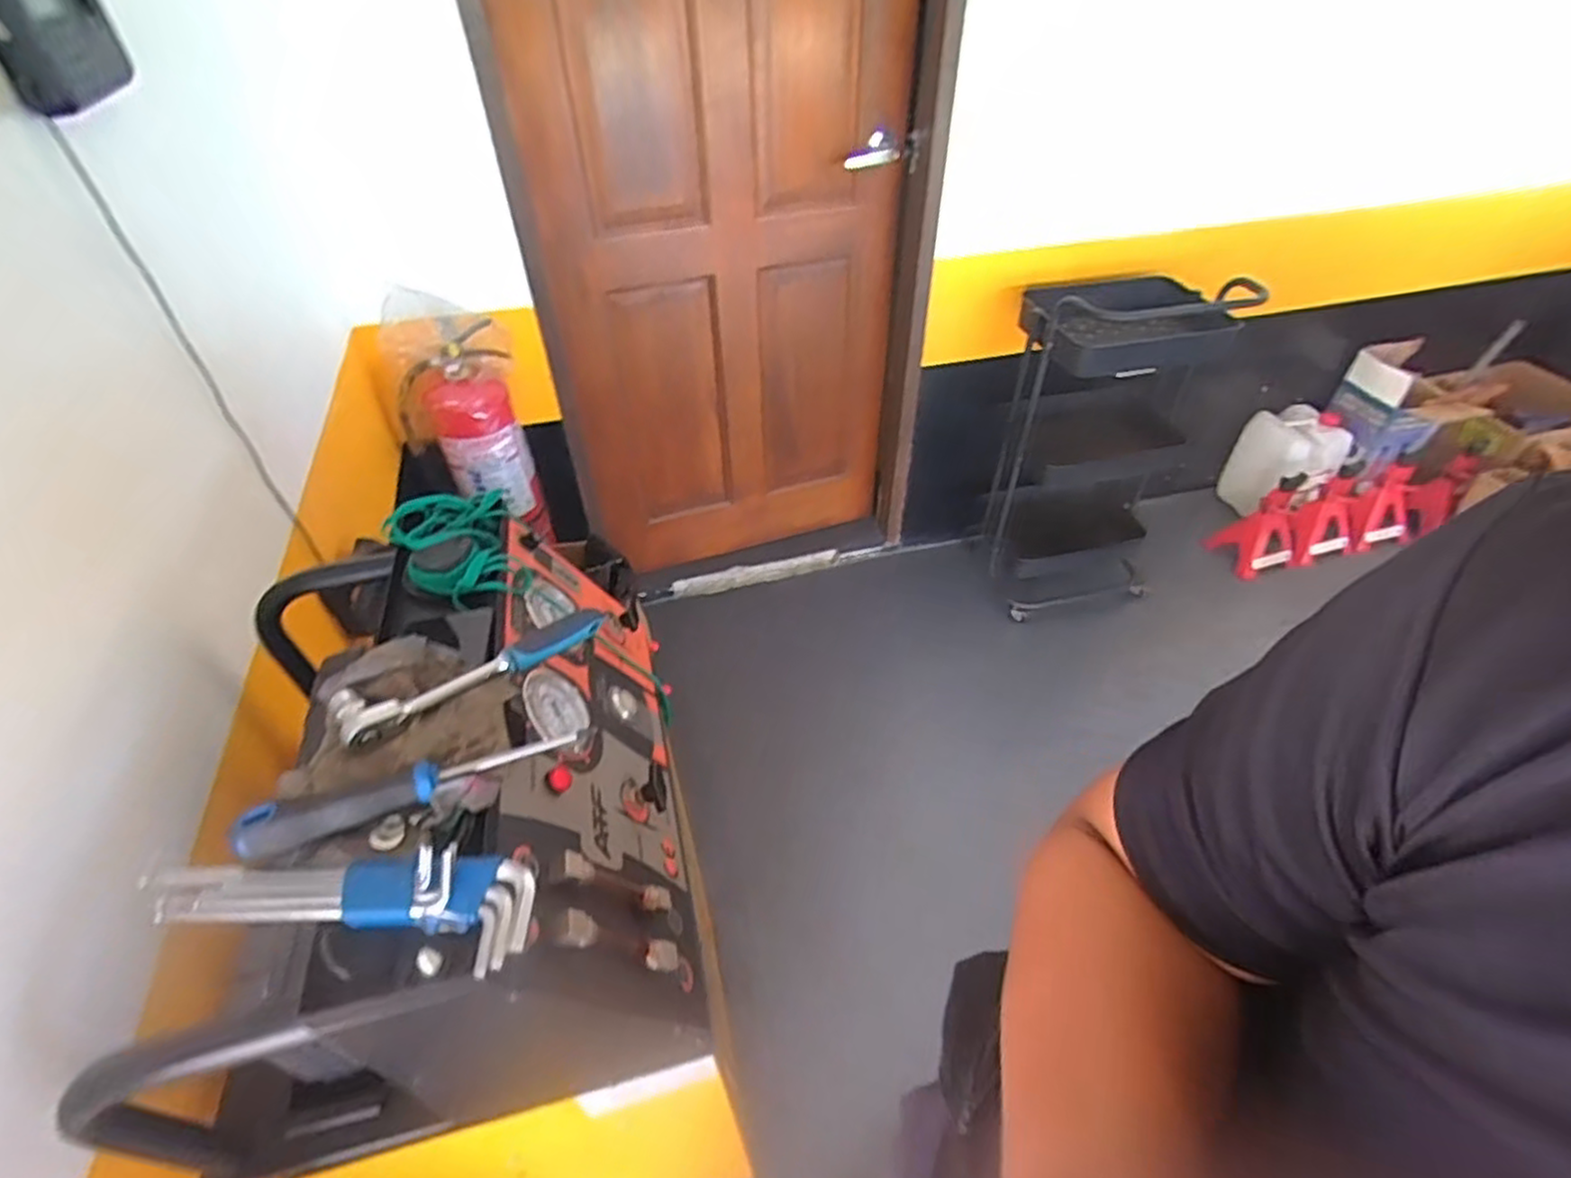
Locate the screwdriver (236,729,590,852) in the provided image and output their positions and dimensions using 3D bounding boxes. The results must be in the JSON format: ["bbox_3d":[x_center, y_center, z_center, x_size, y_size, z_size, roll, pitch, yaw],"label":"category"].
[{"bbox_3d":[-0.224,0.116,0.447,0.199,0.034,0.028,-19,47,-18],"label":"screwdriver"}]

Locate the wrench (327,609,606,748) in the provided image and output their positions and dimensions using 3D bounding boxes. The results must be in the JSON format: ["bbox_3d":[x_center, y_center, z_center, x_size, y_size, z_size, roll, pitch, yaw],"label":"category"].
[{"bbox_3d":[-0.219,0.060,0.518,0.188,0.032,0.042,-24,49,-22],"label":"wrench"}]

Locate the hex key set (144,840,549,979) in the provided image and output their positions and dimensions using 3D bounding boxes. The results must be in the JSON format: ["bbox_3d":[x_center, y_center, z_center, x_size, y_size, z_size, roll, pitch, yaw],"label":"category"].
[{"bbox_3d":[-0.250,0.165,0.399,0.219,0.026,0.055,5,44,7],"label":"hex key set"}]

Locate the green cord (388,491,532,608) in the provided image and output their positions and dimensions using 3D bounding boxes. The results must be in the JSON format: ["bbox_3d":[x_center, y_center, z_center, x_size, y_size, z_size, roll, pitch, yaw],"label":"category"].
[{"bbox_3d":[-0.285,-0.037,0.642,0.109,0.047,0.137,-26,49,-23],"label":"green cord"}]

